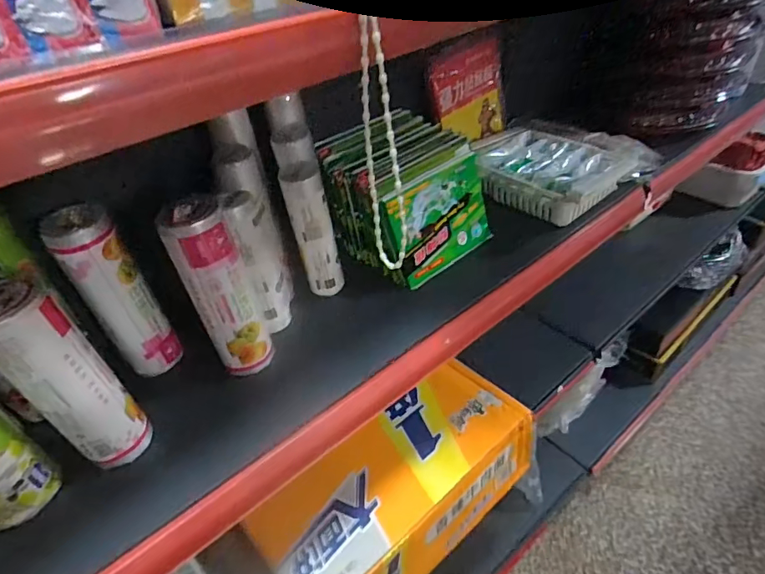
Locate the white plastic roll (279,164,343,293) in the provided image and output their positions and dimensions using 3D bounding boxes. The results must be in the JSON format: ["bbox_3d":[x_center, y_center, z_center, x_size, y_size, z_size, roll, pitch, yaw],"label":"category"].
[{"bbox_3d":[-0.083,-0.065,0.586,0.047,0.176,0.036,-12,42,-6],"label":"white plastic roll"}]

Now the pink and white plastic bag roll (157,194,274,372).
[{"bbox_3d":[-0.163,0.004,0.493,0.058,0.201,0.048,-23,44,-17],"label":"pink and white plastic bag roll"}]

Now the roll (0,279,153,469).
[{"bbox_3d":[-0.274,0.082,0.425,0.059,0.194,0.055,-30,47,-24],"label":"roll"}]

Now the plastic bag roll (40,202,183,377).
[{"bbox_3d":[-0.282,0.009,0.516,0.053,0.195,0.061,-30,47,-24],"label":"plastic bag roll"}]

